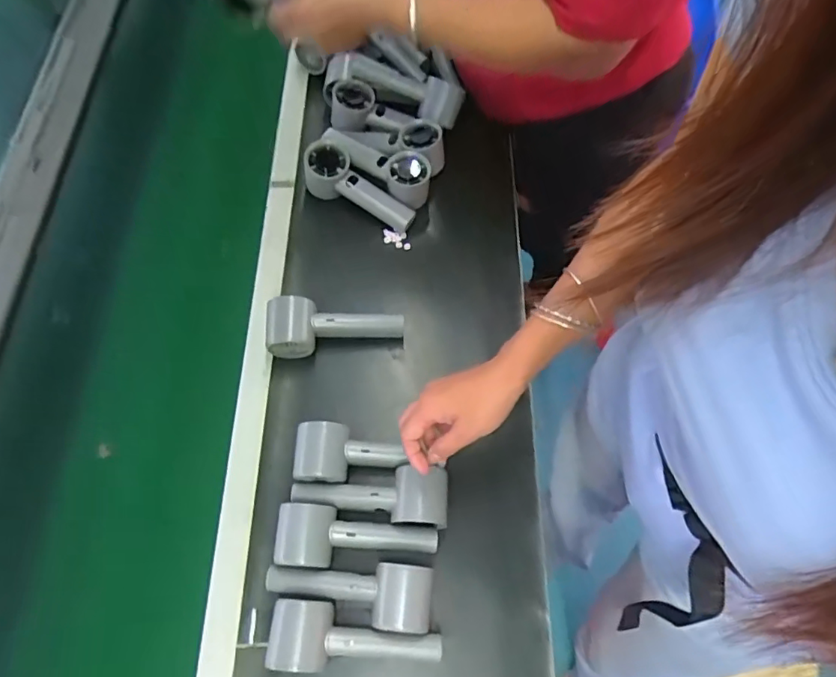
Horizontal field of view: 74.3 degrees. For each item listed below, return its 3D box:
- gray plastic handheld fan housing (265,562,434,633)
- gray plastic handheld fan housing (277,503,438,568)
[{"bbox_3d":[-0.066,0.244,0.533,0.159,0.056,0.056,4,65,4],"label":"gray plastic handheld fan housing"},{"bbox_3d":[-0.061,0.194,0.544,0.158,0.044,0.059,1,65,2],"label":"gray plastic handheld fan housing"}]

